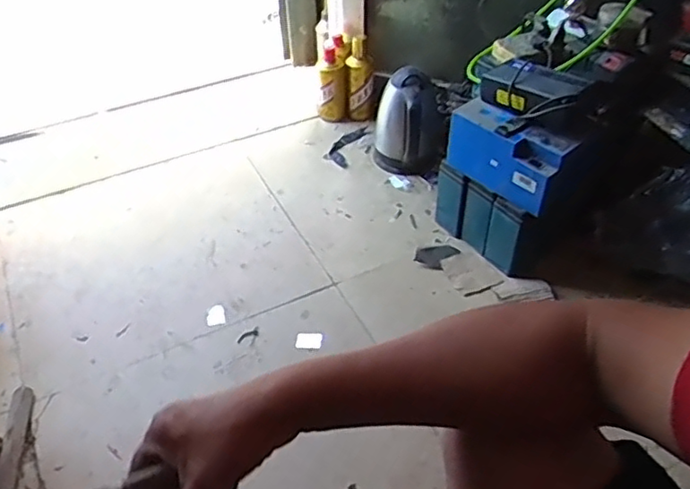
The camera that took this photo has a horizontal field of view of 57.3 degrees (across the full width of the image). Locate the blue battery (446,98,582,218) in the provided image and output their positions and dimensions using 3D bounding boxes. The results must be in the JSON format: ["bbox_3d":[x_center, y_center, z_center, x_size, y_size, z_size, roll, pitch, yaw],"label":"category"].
[{"bbox_3d":[0.299,-0.169,1.162,0.234,0.127,0.084,34,53,31],"label":"blue battery"}]

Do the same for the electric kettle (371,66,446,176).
[{"bbox_3d":[0.158,-0.312,1.550,0.175,0.237,0.197,3,44,3],"label":"electric kettle"}]

